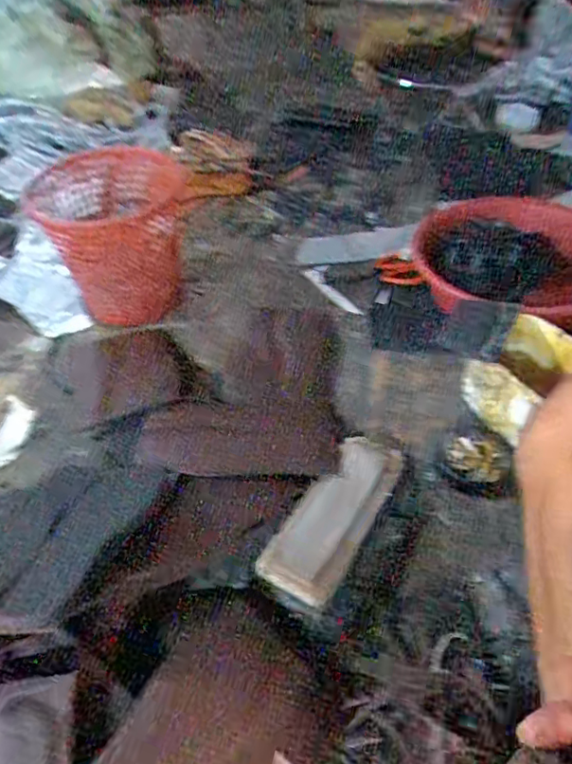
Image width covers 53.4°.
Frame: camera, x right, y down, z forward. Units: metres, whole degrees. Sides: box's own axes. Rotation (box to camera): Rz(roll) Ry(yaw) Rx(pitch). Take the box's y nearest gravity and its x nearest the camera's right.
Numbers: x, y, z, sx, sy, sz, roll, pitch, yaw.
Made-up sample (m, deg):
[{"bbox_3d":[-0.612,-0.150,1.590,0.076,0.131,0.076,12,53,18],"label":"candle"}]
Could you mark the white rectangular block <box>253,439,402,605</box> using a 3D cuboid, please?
[{"bbox_3d":[0.059,0.155,0.680,0.080,0.021,0.232,34,52,11],"label":"white rectangular block"}]

